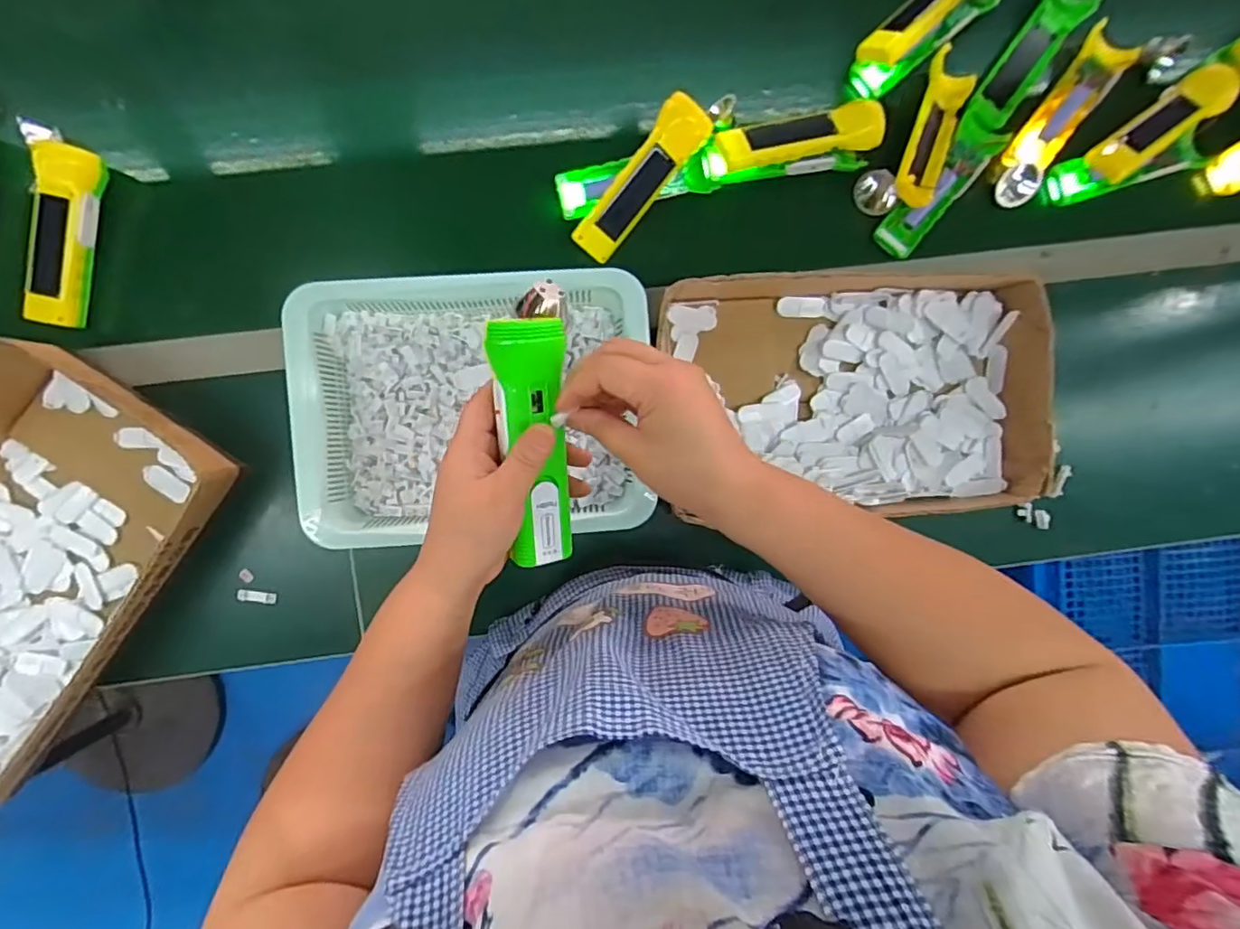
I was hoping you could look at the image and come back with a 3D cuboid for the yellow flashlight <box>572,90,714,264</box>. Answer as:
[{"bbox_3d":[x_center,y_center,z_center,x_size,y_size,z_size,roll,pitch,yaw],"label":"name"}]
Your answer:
[{"bbox_3d":[0.019,-0.277,0.587,0.045,0.023,0.165,40,105,-5],"label":"yellow flashlight"}]

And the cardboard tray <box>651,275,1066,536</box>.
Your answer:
[{"bbox_3d":[0.232,-0.070,0.600,0.393,0.065,0.235,-2,92,-4],"label":"cardboard tray"}]

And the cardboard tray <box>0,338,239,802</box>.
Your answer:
[{"bbox_3d":[-0.576,0.113,0.562,0.231,0.066,0.432,36,89,-5],"label":"cardboard tray"}]

